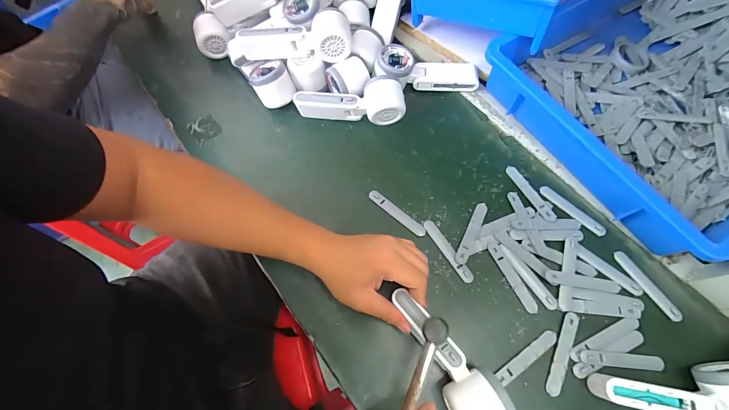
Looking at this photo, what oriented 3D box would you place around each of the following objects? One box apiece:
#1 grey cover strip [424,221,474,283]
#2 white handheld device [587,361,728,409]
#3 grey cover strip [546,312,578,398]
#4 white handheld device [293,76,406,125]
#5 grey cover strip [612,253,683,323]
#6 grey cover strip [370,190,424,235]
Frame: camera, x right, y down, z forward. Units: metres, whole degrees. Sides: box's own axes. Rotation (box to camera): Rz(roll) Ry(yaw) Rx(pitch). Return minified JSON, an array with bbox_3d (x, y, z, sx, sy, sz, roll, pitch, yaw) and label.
[{"bbox_3d":[0.112,0.061,0.421,0.015,0.006,0.095,-30,69,-9],"label":"grey cover strip"},{"bbox_3d":[0.328,0.190,0.327,0.150,0.054,0.060,4,68,5],"label":"white handheld device"},{"bbox_3d":[0.232,0.173,0.367,0.015,0.004,0.096,26,71,13],"label":"grey cover strip"},{"bbox_3d":[-0.024,-0.153,0.494,0.164,0.061,0.051,-5,67,1],"label":"white handheld device"},{"bbox_3d":[0.348,0.098,0.388,0.017,0.006,0.092,-27,69,-8],"label":"grey cover strip"},{"bbox_3d":[0.046,0.011,0.447,0.096,0.004,0.016,38,74,17],"label":"grey cover strip"}]

